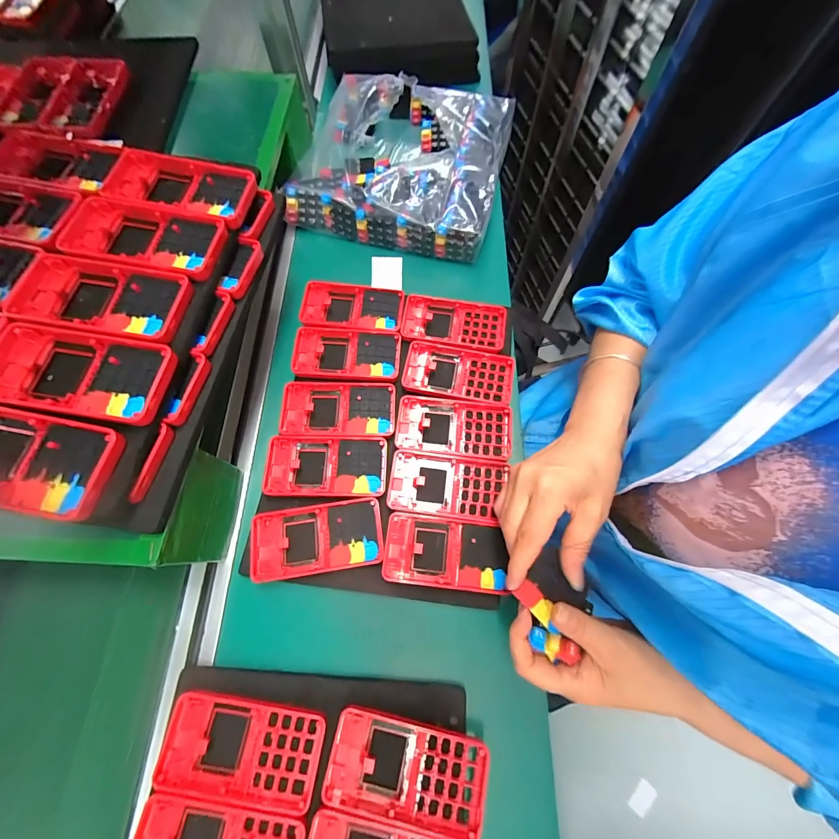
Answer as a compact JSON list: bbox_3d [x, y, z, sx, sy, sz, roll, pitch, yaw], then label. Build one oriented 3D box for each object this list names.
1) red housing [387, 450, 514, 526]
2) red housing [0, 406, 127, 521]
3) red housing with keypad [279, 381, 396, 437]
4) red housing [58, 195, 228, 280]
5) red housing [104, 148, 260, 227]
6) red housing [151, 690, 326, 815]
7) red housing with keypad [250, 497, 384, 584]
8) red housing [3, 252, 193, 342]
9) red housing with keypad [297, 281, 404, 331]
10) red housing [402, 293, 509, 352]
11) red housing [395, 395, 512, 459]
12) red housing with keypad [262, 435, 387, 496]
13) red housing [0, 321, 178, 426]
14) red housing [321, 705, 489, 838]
[{"bbox_3d":[0.028,0.067,0.363,0.114,0.010,0.063,7,69,3],"label":"red housing"},{"bbox_3d":[-0.271,0.027,0.243,0.126,0.017,0.061,10,69,4],"label":"red housing"},{"bbox_3d":[-0.089,-0.012,0.392,0.122,0.007,0.062,0,69,0],"label":"red housing with keypad"},{"bbox_3d":[-0.243,-0.157,0.308,0.144,0.013,0.065,10,69,5],"label":"red housing"},{"bbox_3d":[-0.224,-0.215,0.329,0.132,0.012,0.063,11,69,5],"label":"red housing"},{"bbox_3d":[-0.140,0.259,0.285,0.122,0.011,0.064,8,69,4],"label":"red housing"},{"bbox_3d":[-0.097,0.112,0.343,0.120,0.008,0.062,-8,69,-3],"label":"red housing with keypad"},{"bbox_3d":[-0.254,-0.096,0.285,0.134,0.010,0.063,9,69,4],"label":"red housing"},{"bbox_3d":[-0.084,-0.135,0.447,0.123,0.021,0.062,3,69,2],"label":"red housing with keypad"},{"bbox_3d":[0.041,-0.114,0.436,0.123,0.016,0.067,7,69,3],"label":"red housing"},{"bbox_3d":[0.038,0.009,0.388,0.122,0.016,0.061,5,69,2],"label":"red housing"},{"bbox_3d":[-0.096,0.047,0.368,0.123,0.007,0.061,0,69,1],"label":"red housing with keypad"},{"bbox_3d":[-0.251,-0.033,0.265,0.128,0.017,0.062,8,69,4],"label":"red housing"},{"bbox_3d":[-0.010,0.275,0.282,0.120,0.012,0.061,11,69,5],"label":"red housing"}]

